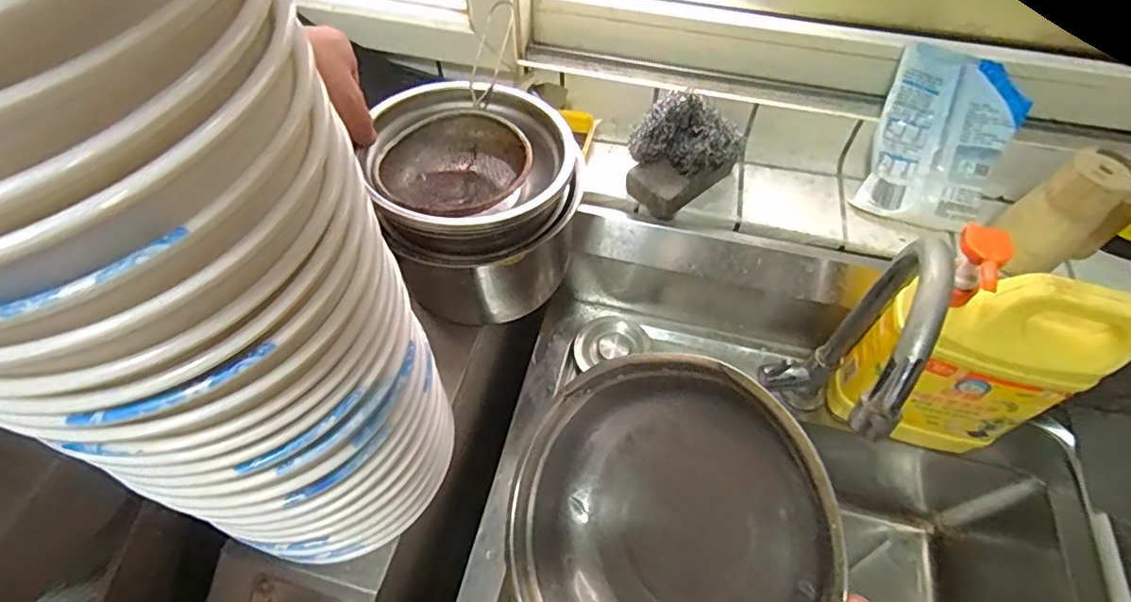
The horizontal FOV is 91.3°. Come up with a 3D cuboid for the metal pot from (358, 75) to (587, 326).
[{"bbox_3d":[-0.073,-0.083,0.463,0.152,0.133,0.156,0,57,0],"label":"metal pot"}]

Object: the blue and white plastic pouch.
[{"bbox_3d":[0.352,-0.150,0.512,0.116,0.019,0.159,19,93,14],"label":"blue and white plastic pouch"}]

